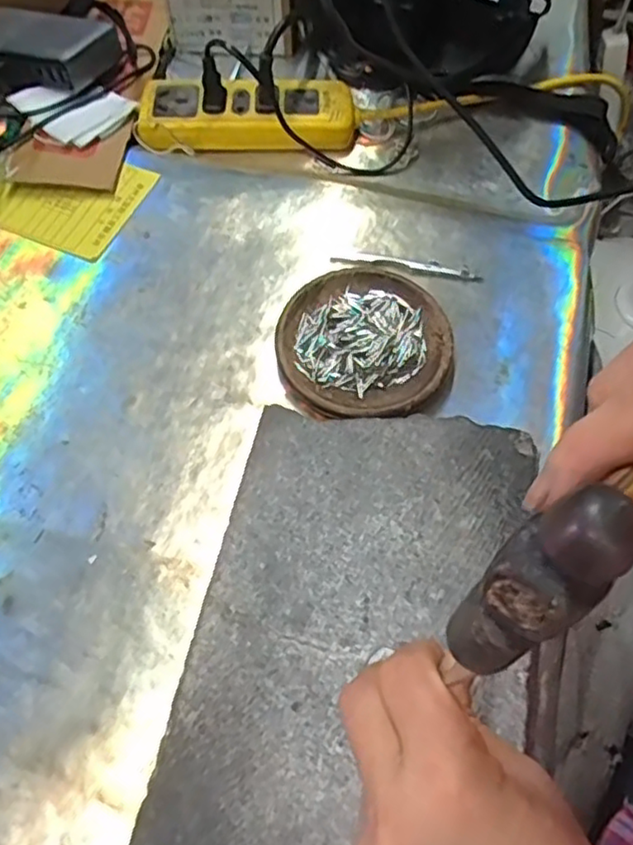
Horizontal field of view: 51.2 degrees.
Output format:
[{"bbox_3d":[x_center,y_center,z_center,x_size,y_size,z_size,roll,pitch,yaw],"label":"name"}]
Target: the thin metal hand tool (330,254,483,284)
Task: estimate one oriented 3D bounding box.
[{"bbox_3d":[0.066,-0.113,0.477,0.106,0.006,0.015,10,63,5],"label":"thin metal hand tool"}]

